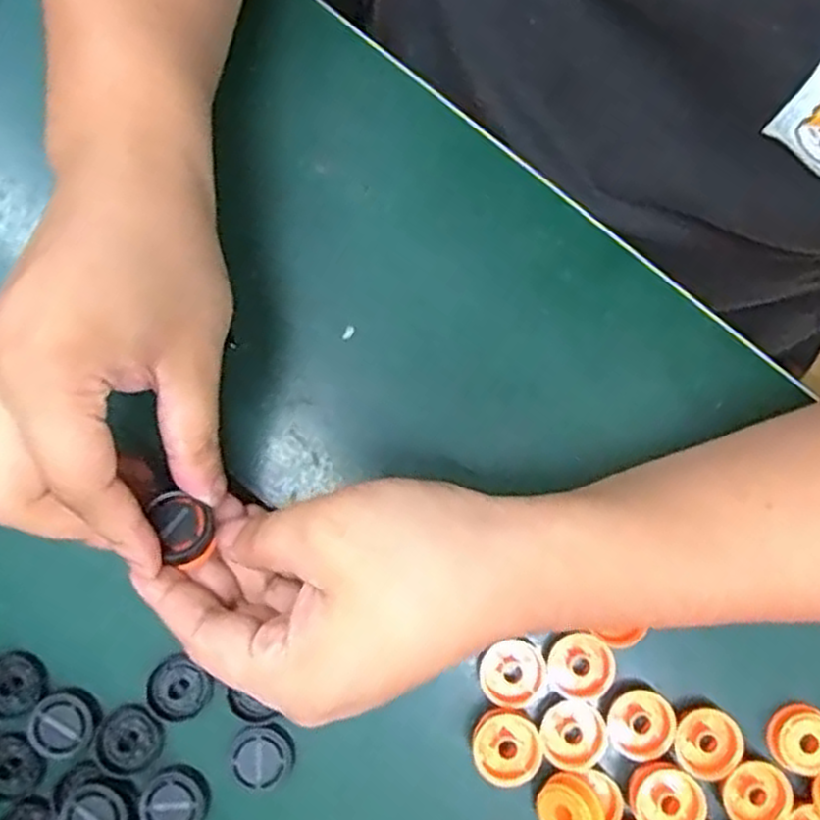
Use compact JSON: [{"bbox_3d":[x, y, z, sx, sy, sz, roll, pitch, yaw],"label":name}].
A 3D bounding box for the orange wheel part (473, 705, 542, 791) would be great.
[{"bbox_3d":[0.037,0.130,0.300,0.024,0.008,0.028,-14,85,0],"label":"orange wheel part"}]

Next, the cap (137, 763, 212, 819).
[{"bbox_3d":[-0.091,0.153,0.304,0.025,0.004,0.028,36,87,4],"label":"cap"}]

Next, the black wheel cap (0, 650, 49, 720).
[{"bbox_3d":[-0.161,0.111,0.315,0.024,0.010,0.024,0,86,1],"label":"black wheel cap"}]

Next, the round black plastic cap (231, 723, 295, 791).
[{"bbox_3d":[-0.058,0.135,0.304,0.023,0.006,0.025,0,86,1],"label":"round black plastic cap"}]

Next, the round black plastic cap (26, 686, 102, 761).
[{"bbox_3d":[-0.136,0.124,0.308,0.024,0.005,0.028,30,87,3],"label":"round black plastic cap"}]

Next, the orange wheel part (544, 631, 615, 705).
[{"bbox_3d":[0.067,0.101,0.308,0.025,0.004,0.025,36,87,4],"label":"orange wheel part"}]

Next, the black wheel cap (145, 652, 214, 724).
[{"bbox_3d":[-0.093,0.113,0.313,0.025,0.006,0.022,35,87,3],"label":"black wheel cap"}]

